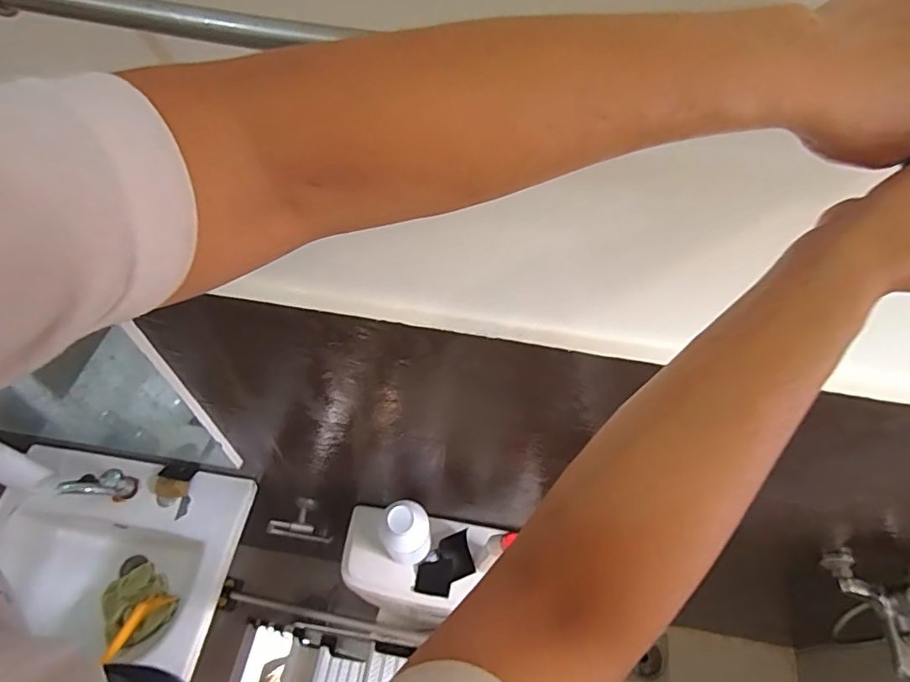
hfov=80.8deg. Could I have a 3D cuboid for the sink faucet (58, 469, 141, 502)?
[{"bbox_3d":[-0.705,0.283,1.055,0.131,0.064,0.049,1,57,-2],"label":"sink faucet"}]

